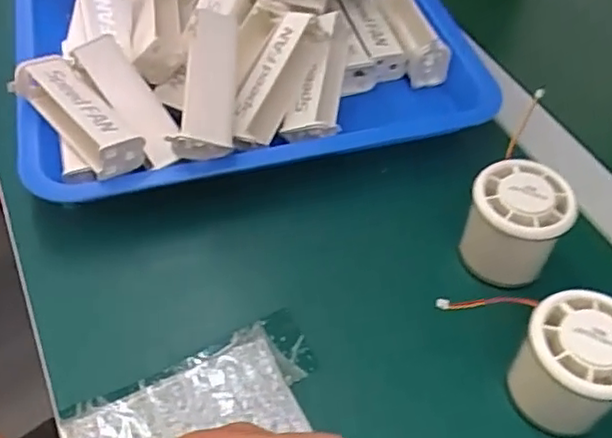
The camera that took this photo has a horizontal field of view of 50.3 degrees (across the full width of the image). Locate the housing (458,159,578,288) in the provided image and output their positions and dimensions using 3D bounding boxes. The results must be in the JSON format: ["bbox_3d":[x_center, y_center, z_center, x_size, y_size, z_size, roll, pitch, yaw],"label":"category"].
[{"bbox_3d":[0.125,0.001,0.397,0.058,0.057,0.052,21,54,15],"label":"housing"}]

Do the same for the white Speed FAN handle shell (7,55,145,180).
[{"bbox_3d":[-0.151,-0.068,0.433,0.037,0.028,0.104,-37,61,-25],"label":"white Speed FAN handle shell"}]

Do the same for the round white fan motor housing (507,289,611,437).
[{"bbox_3d":[0.139,0.073,0.337,0.054,0.055,0.056,0,52,0],"label":"round white fan motor housing"}]

